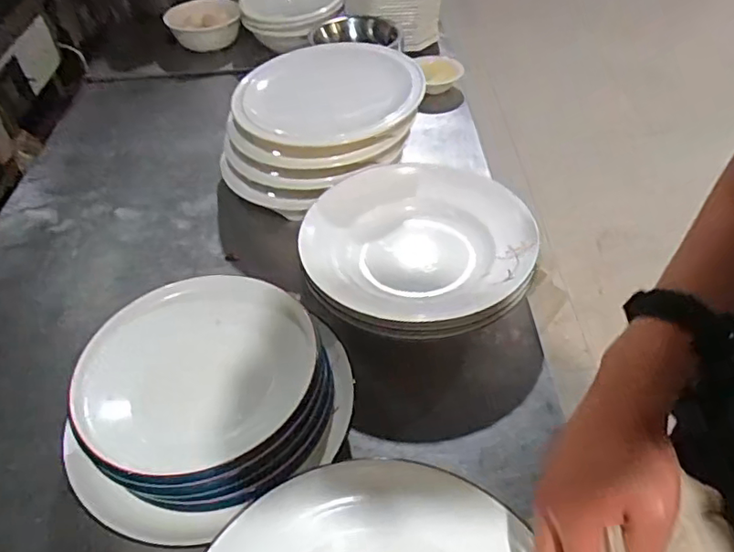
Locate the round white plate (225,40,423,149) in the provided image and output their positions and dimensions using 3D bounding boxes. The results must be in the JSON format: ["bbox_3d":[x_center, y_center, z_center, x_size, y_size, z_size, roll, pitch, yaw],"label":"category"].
[{"bbox_3d":[-0.060,-0.293,0.896,0.285,0.044,0.278,-2,46,2],"label":"round white plate"}]

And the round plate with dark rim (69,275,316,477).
[{"bbox_3d":[-0.168,0.085,0.573,0.228,0.028,0.212,-2,46,2],"label":"round plate with dark rim"}]

